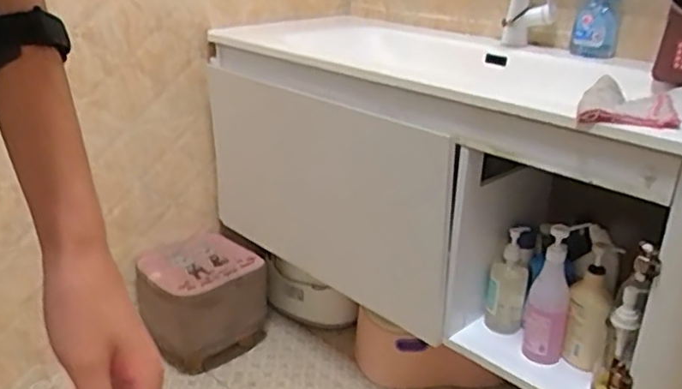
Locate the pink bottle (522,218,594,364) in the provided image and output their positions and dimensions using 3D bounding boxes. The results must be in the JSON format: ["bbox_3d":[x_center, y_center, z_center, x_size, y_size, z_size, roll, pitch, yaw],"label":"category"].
[{"bbox_3d":[0.387,0.183,1.138,0.074,0.261,0.085,8,24,13],"label":"pink bottle"}]

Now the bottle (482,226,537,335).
[{"bbox_3d":[0.332,0.171,1.221,0.081,0.204,0.073,7,23,11],"label":"bottle"}]

